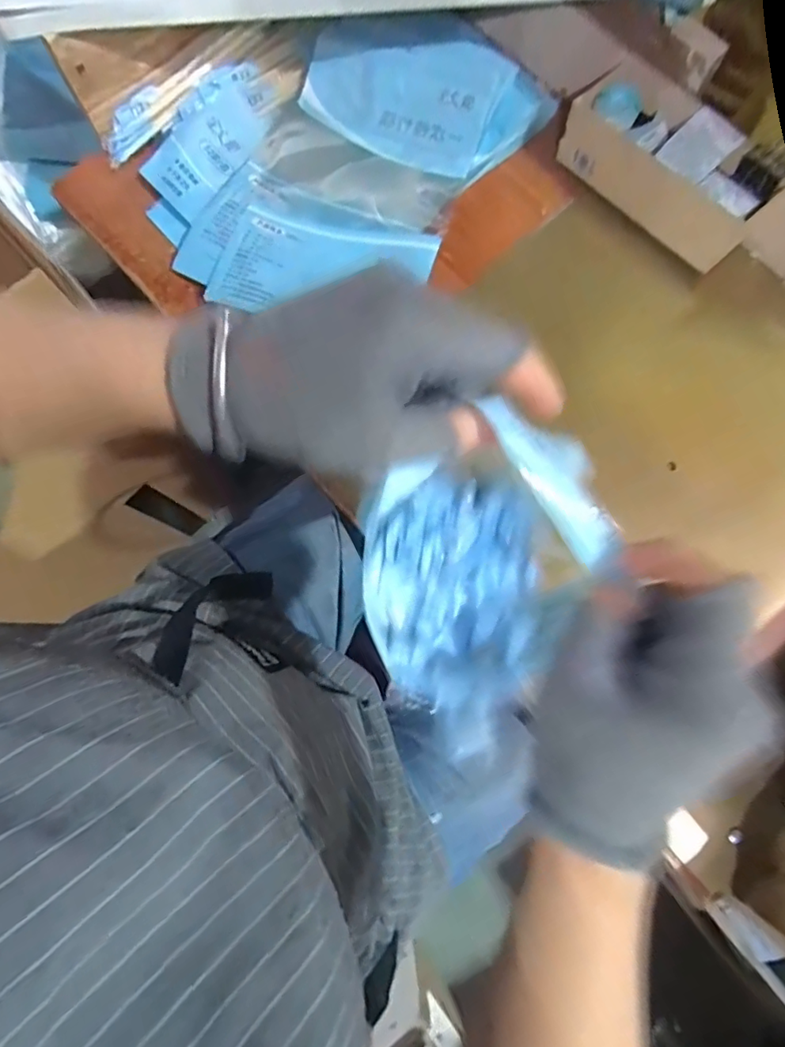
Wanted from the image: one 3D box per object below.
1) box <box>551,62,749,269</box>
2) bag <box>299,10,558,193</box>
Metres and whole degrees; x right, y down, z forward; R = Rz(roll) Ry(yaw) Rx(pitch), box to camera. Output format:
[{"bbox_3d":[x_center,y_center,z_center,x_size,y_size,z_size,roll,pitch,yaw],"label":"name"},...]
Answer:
[{"bbox_3d":[0.272,-0.351,0.531,0.086,0.069,0.208,-42,82,-9],"label":"box"},{"bbox_3d":[0.031,-0.444,0.548,0.250,0.046,0.145,23,100,2],"label":"bag"}]

